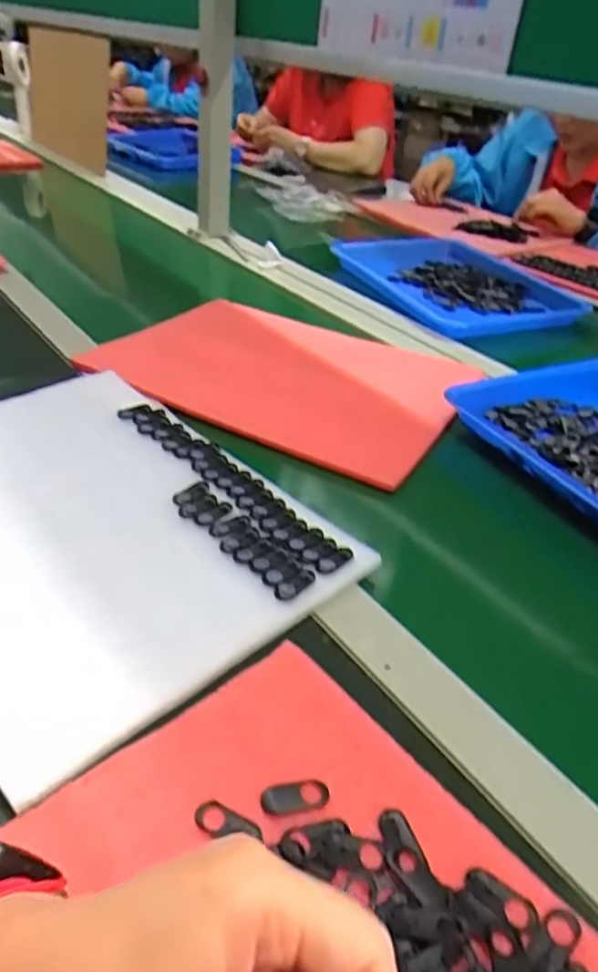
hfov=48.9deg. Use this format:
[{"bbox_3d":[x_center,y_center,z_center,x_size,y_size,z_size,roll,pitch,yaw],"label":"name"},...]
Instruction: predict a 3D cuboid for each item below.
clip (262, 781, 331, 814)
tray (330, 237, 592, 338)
[{"bbox_3d":[-0.002,0.145,0.308,0.031,0.004,0.014,0,35,-8],"label":"clip"},{"bbox_3d":[0.241,-0.315,1.006,0.286,0.037,0.365,-11,38,-21],"label":"tray"}]

